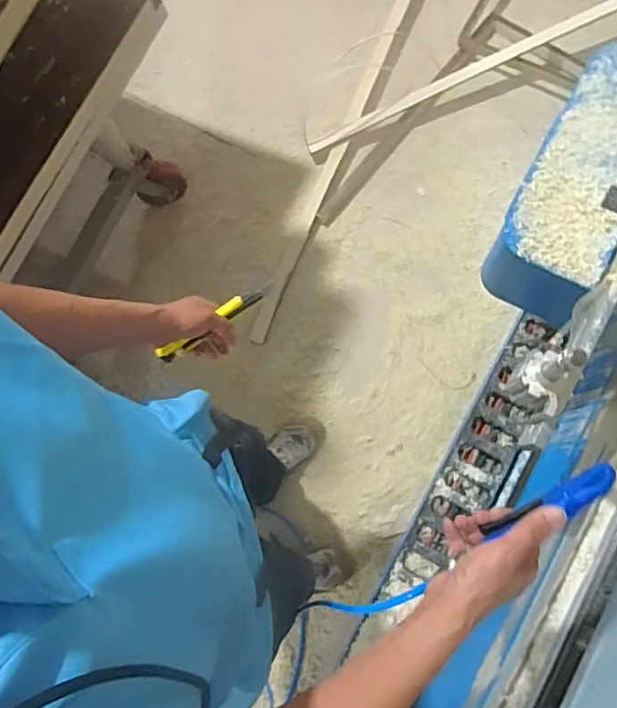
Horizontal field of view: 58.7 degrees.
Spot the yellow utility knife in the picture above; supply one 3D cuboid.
[{"bbox_3d":[-0.138,-0.044,0.776,0.178,0.033,0.020,-33,77,5],"label":"yellow utility knife"}]

